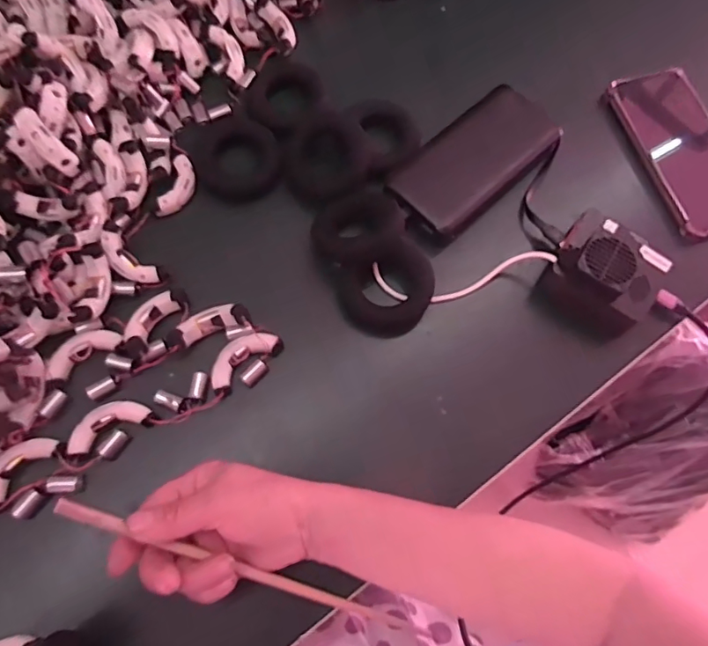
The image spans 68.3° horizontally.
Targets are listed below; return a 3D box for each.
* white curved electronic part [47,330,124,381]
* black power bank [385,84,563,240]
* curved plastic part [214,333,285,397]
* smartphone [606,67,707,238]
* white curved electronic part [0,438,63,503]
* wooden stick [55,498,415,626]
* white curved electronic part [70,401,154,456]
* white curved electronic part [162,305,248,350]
[{"bbox_3d":[-0.197,0.019,0.378,0.053,0.010,0.026,-32,75,-13],"label":"white curved electronic part"},{"bbox_3d":[0.103,-0.141,0.442,0.075,0.020,0.148,43,74,12],"label":"black power bank"},{"bbox_3d":[-0.082,0.025,0.383,0.058,0.013,0.026,-39,76,-15],"label":"curved plastic part"},{"bbox_3d":[0.302,-0.156,0.472,0.078,0.019,0.159,-18,77,-5],"label":"smartphone"},{"bbox_3d":[-0.227,0.095,0.349,0.025,0.007,0.057,43,74,12],"label":"white curved electronic part"},{"bbox_3d":[-0.066,0.153,0.322,0.232,0.010,0.008,28,70,-17],"label":"wooden stick"},{"bbox_3d":[-0.173,0.070,0.365,0.055,0.015,0.022,-30,74,-13],"label":"white curved electronic part"},{"bbox_3d":[-0.110,0.001,0.388,0.064,0.017,0.022,-18,72,-9],"label":"white curved electronic part"}]

